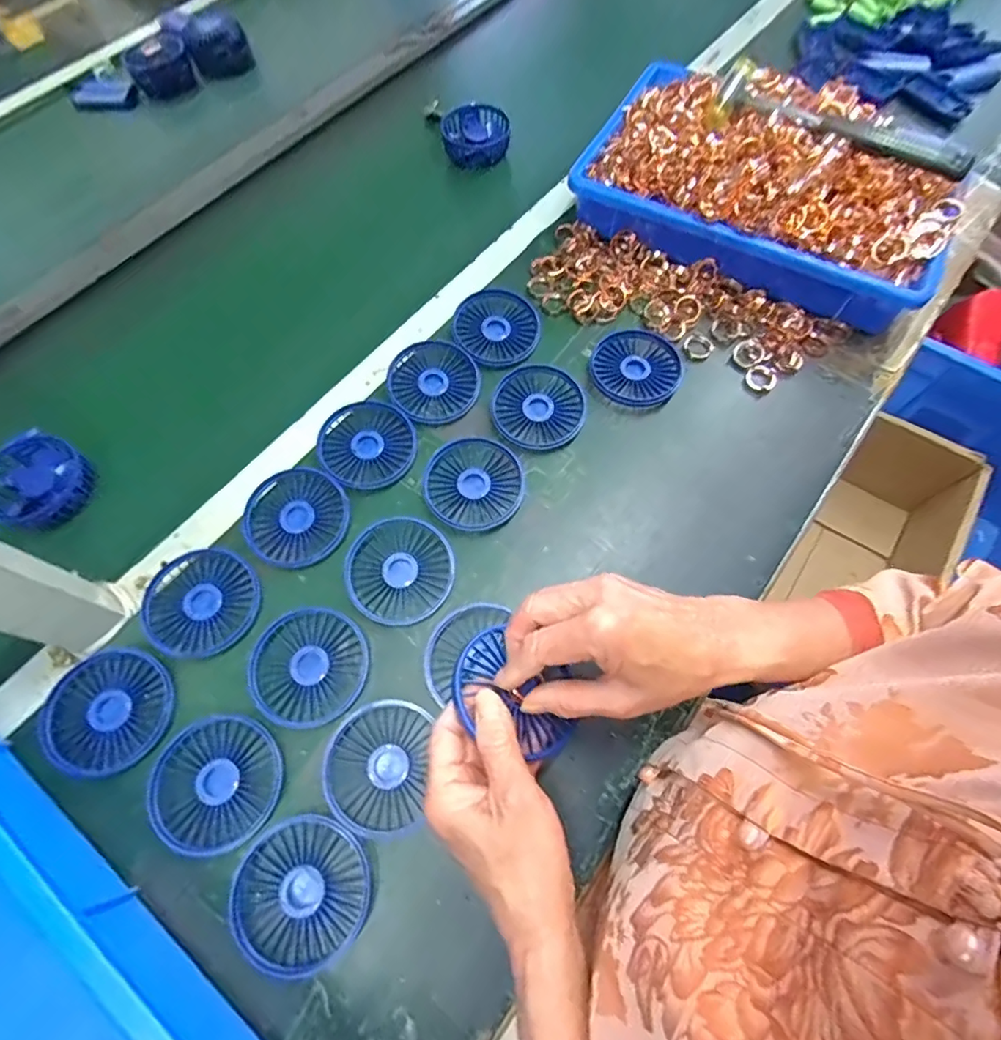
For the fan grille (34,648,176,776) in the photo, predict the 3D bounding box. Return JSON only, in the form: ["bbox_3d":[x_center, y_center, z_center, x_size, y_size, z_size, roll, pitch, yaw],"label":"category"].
[{"bbox_3d":[-0.295,0.143,0.398,0.089,0.015,0.084,-1,66,1],"label":"fan grille"}]

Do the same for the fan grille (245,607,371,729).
[{"bbox_3d":[-0.147,0.112,0.408,0.083,0.013,0.085,-1,66,1],"label":"fan grille"}]

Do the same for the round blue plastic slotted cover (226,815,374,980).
[{"bbox_3d":[-0.132,0.247,0.351,0.087,0.013,0.088,-1,66,1],"label":"round blue plastic slotted cover"}]

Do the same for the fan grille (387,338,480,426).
[{"bbox_3d":[-0.064,-0.136,0.510,0.083,0.008,0.088,2,66,2],"label":"fan grille"}]

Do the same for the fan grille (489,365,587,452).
[{"bbox_3d":[0.034,-0.106,0.497,0.087,0.010,0.085,-1,66,1],"label":"fan grille"}]

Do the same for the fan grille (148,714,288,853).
[{"bbox_3d":[-0.204,0.187,0.378,0.089,0.008,0.084,-1,66,1],"label":"fan grille"}]

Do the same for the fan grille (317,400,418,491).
[{"bbox_3d":[-0.122,-0.069,0.490,0.085,0.020,0.085,-1,66,1],"label":"fan grille"}]

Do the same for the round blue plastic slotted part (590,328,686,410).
[{"bbox_3d":[0.132,-0.149,0.518,0.086,0.011,0.084,-1,66,1],"label":"round blue plastic slotted part"}]

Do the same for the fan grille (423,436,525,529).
[{"bbox_3d":[-0.024,-0.033,0.473,0.088,0.014,0.086,-2,66,1],"label":"fan grille"}]

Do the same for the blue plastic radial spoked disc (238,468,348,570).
[{"bbox_3d":[-0.177,-0.002,0.459,0.084,0.018,0.084,-1,66,1],"label":"blue plastic radial spoked disc"}]

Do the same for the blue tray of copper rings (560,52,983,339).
[{"bbox_3d":[0.268,-0.345,0.542,0.366,0.105,0.197,30,70,14],"label":"blue tray of copper rings"}]

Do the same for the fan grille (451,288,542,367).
[{"bbox_3d":[-0.004,-0.196,0.535,0.086,0.012,0.084,2,66,3],"label":"fan grille"}]

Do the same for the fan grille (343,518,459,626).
[{"bbox_3d":[-0.084,0.041,0.437,0.088,0.020,0.083,-1,66,1],"label":"fan grille"}]

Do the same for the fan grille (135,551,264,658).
[{"bbox_3d":[-0.244,0.066,0.430,0.087,0.011,0.085,-1,66,1],"label":"fan grille"}]

